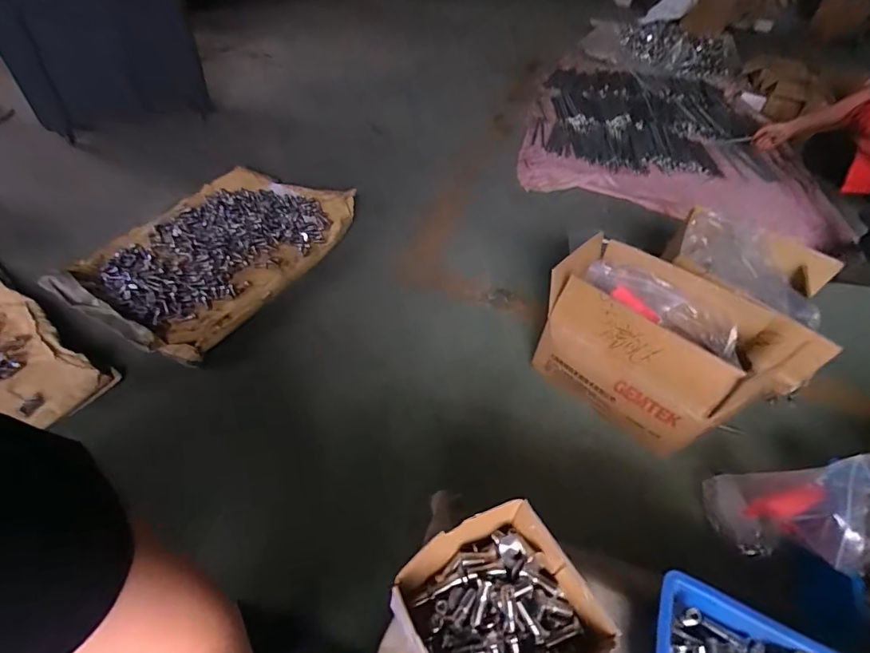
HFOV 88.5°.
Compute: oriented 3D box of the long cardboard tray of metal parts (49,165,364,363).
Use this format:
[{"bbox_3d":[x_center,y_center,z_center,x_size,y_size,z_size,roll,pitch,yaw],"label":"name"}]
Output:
[{"bbox_3d":[-0.596,-0.228,1.230,0.528,0.081,0.724,20,48,13],"label":"long cardboard tray of metal parts"}]

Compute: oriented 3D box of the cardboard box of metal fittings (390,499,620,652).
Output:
[{"bbox_3d":[0.051,0.256,0.393,0.148,0.082,0.142,-19,51,-23],"label":"cardboard box of metal fittings"}]

